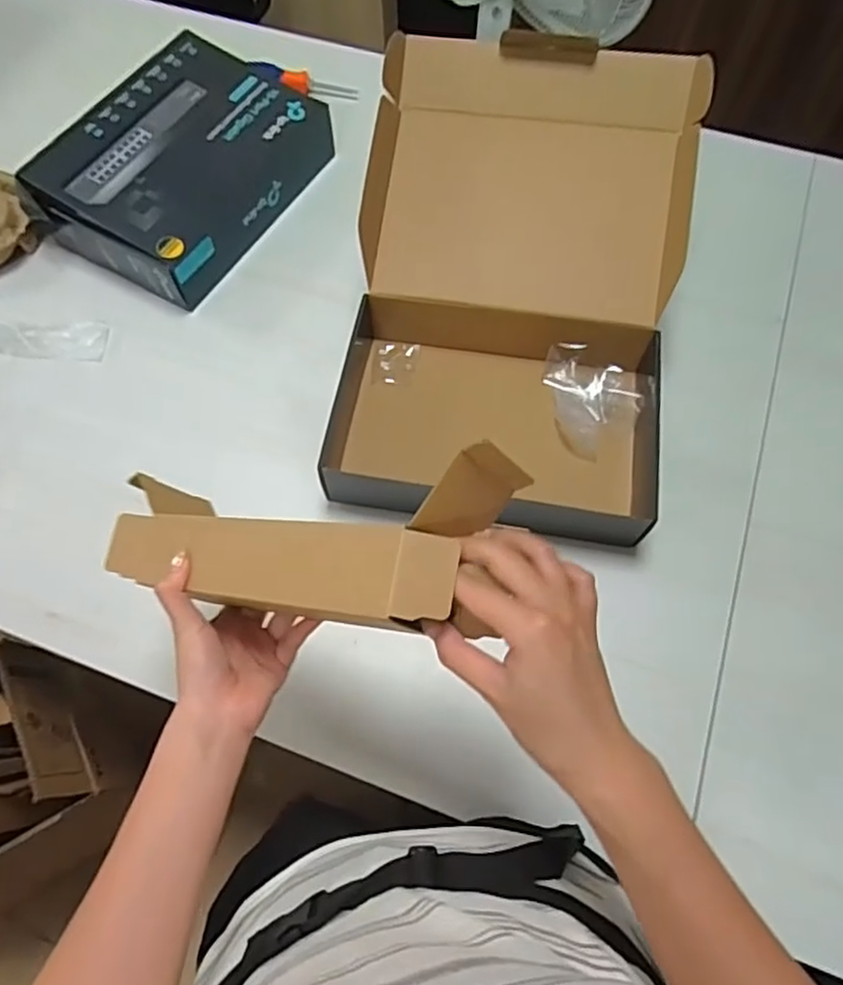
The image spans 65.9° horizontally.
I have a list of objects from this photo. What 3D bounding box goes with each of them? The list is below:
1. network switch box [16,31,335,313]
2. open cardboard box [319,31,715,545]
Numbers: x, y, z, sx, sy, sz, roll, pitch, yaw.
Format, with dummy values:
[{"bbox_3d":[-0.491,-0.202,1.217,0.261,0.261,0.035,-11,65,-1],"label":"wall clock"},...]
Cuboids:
[{"bbox_3d":[-0.312,-0.440,0.872,0.246,0.104,0.351,29,70,12],"label":"network switch box"},{"bbox_3d":[0.107,-0.239,0.739,0.360,0.191,0.507,9,67,4],"label":"open cardboard box"}]

